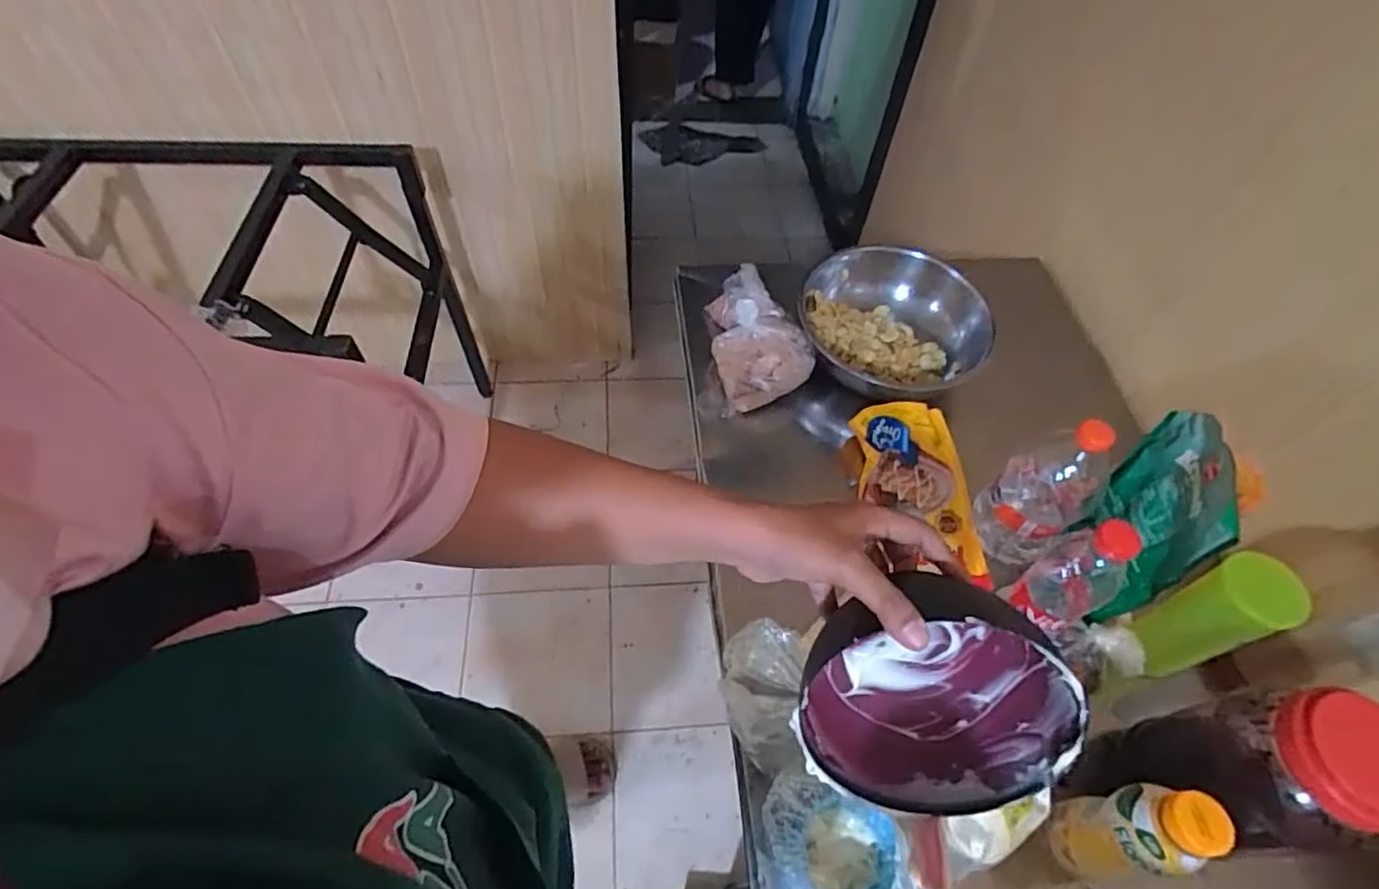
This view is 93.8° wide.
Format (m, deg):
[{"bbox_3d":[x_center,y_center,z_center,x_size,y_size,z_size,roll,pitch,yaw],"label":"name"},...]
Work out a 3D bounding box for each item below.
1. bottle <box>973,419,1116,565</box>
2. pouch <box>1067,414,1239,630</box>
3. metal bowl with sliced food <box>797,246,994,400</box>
[{"bbox_3d":[0.386,0.045,0.696,0.080,0.199,0.088,-33,63,-23],"label":"bottle"},{"bbox_3d":[0.444,0.066,0.631,0.037,0.192,0.146,5,55,1],"label":"pouch"},{"bbox_3d":[0.279,-0.167,0.900,0.246,0.097,0.223,27,58,15],"label":"metal bowl with sliced food"}]

